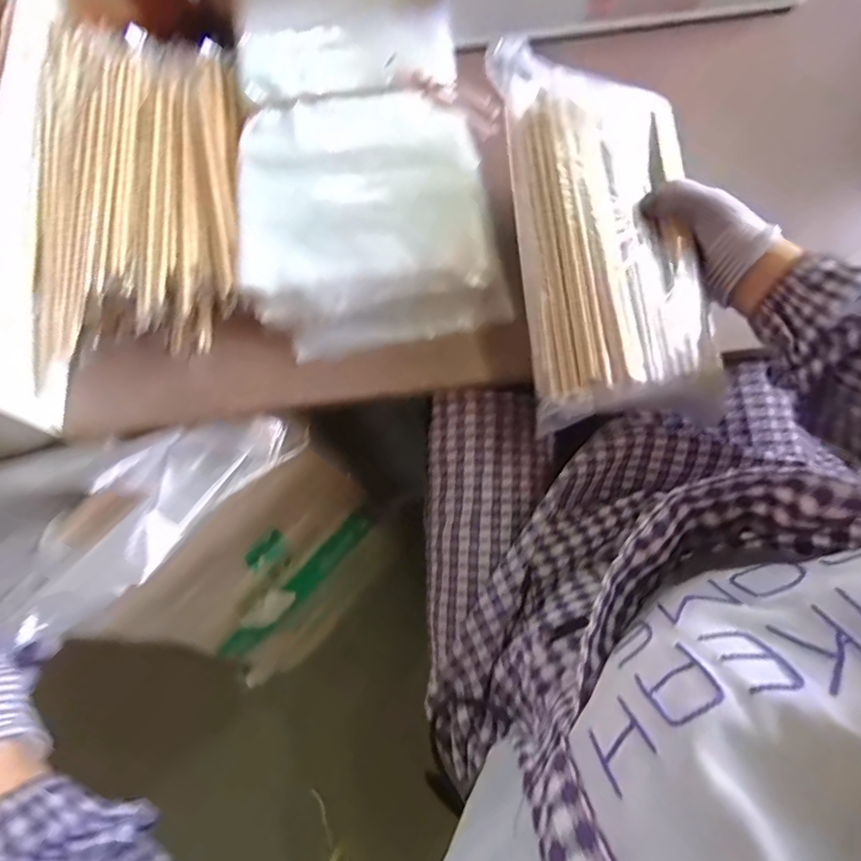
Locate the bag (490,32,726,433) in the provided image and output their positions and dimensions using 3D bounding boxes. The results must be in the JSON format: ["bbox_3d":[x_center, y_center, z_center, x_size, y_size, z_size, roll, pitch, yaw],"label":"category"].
[{"bbox_3d":[0.136,-0.160,0.392,0.142,0.032,0.308,-9,83,-2],"label":"bag"}]

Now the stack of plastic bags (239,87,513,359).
[{"bbox_3d":[-0.059,-0.201,0.464,0.224,0.044,0.251,-9,74,-2],"label":"stack of plastic bags"}]

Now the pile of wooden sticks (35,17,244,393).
[{"bbox_3d":[-0.264,-0.226,0.458,0.168,0.063,0.345,-7,74,-2],"label":"pile of wooden sticks"}]

